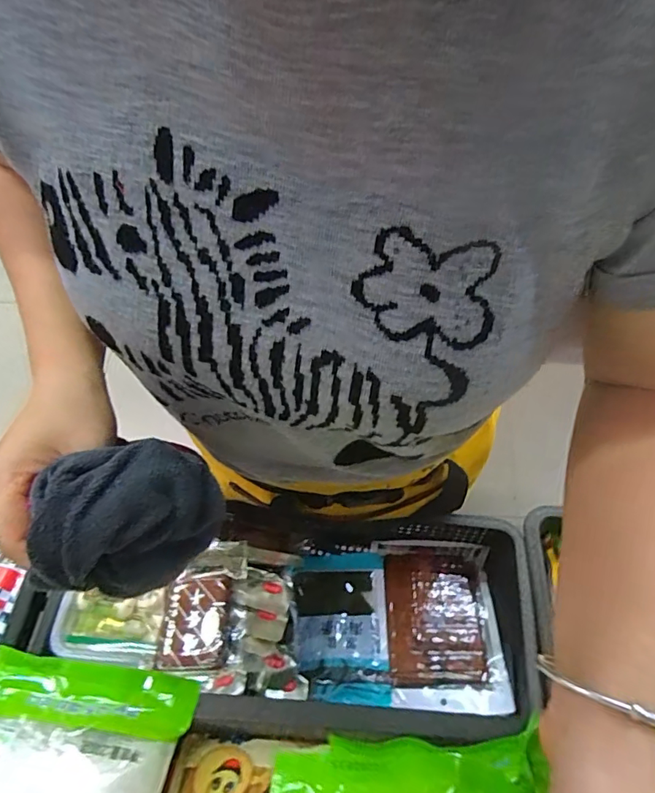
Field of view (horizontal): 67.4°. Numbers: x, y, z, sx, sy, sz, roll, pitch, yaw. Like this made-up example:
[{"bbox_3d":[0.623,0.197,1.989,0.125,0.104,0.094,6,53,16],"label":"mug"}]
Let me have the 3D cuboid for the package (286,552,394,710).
[{"bbox_3d":[0.014,0.296,0.643,0.125,0.016,0.178,1,48,0],"label":"package"}]

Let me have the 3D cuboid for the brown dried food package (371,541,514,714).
[{"bbox_3d":[0.145,0.292,0.644,0.145,0.023,0.204,0,47,3],"label":"brown dried food package"}]

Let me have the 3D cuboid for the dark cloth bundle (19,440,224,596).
[{"bbox_3d":[-0.110,0.064,0.272,0.090,0.077,0.072,-43,74,-13],"label":"dark cloth bundle"}]

